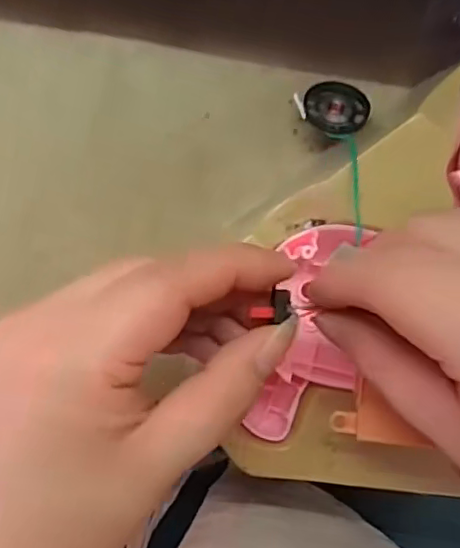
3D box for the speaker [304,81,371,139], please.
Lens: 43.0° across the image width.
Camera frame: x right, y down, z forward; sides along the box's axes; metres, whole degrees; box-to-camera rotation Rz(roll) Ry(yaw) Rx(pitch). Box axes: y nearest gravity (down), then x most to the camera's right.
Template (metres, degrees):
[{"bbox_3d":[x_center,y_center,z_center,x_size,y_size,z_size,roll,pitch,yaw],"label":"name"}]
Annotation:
[{"bbox_3d":[0.045,-0.070,0.247,0.026,0.008,0.026,1,74,-3],"label":"speaker"}]

